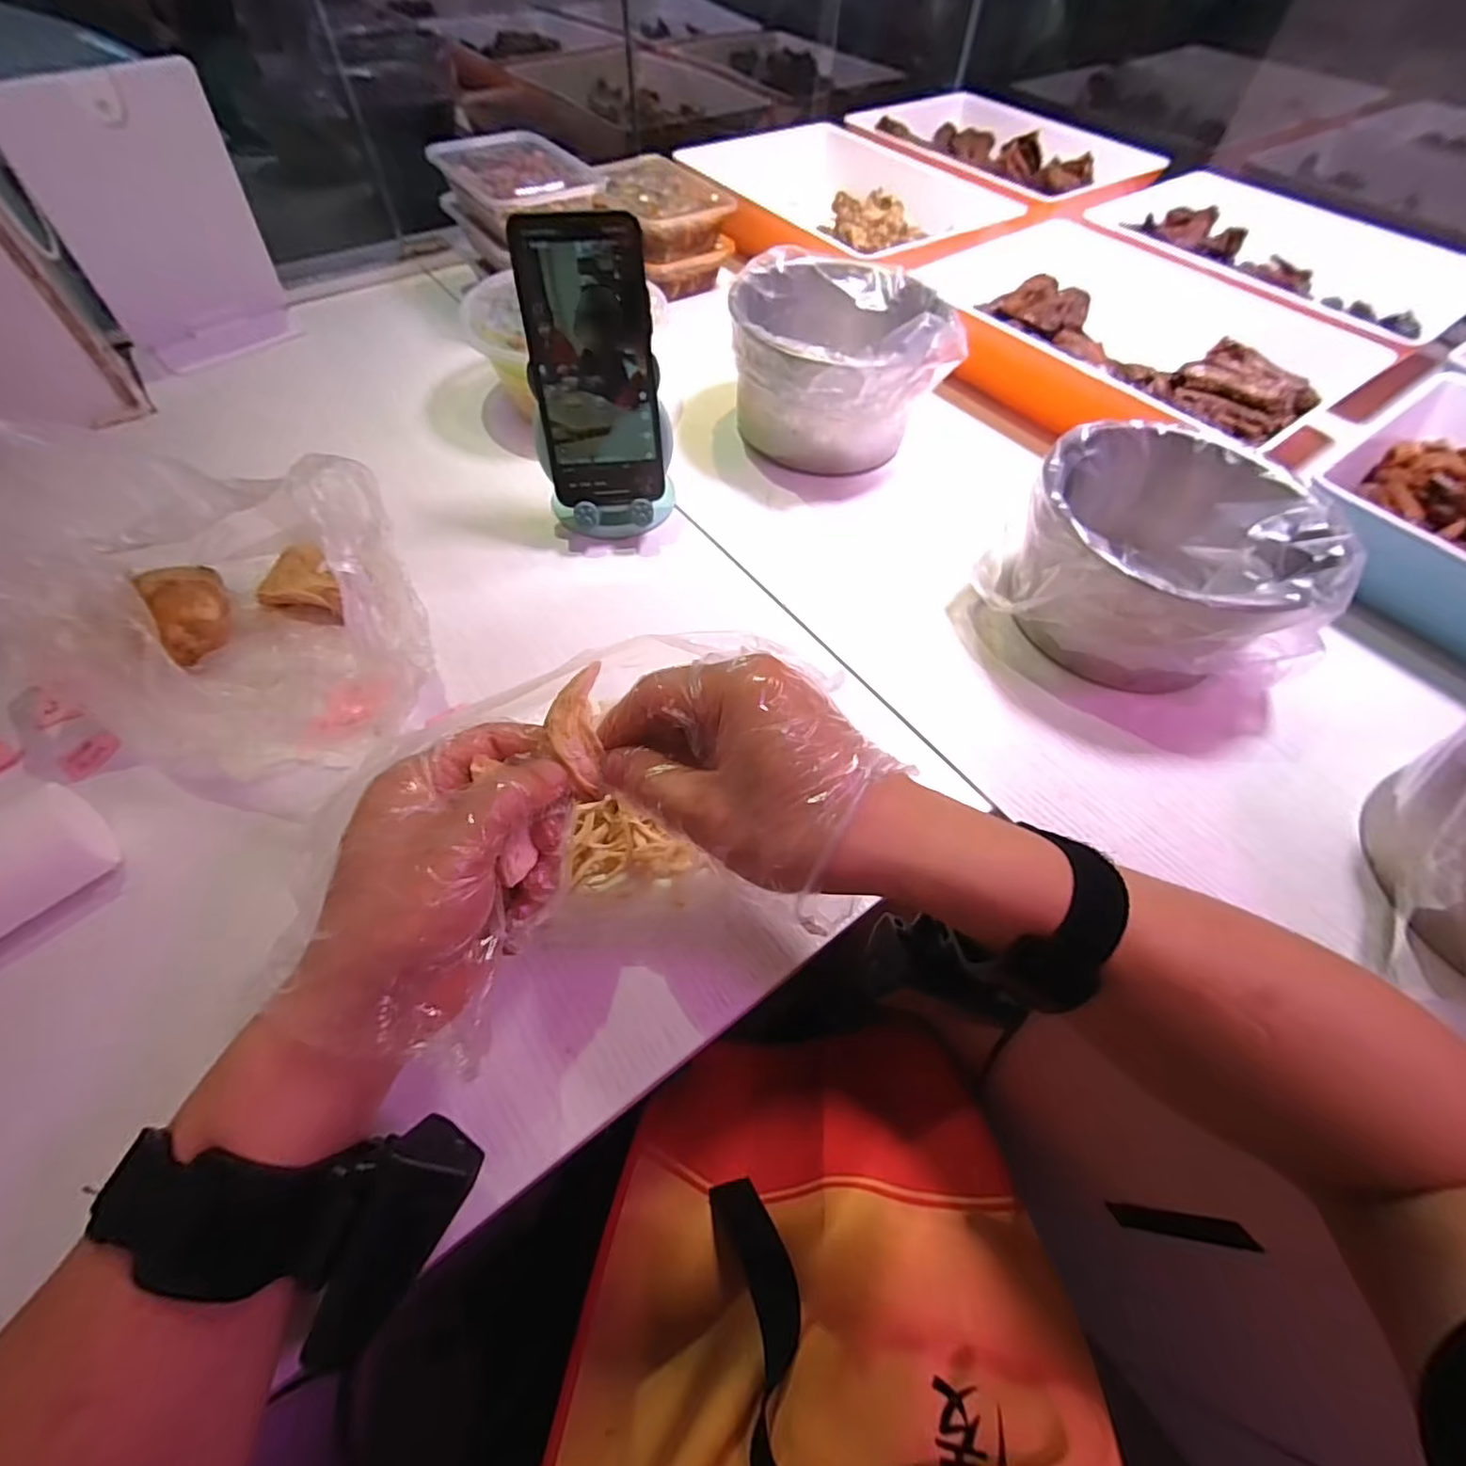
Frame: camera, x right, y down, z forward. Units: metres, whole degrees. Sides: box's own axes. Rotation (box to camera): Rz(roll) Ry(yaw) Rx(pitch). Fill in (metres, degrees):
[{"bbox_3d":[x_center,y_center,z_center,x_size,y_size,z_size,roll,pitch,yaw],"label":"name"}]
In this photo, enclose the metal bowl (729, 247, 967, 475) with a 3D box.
[{"bbox_3d":[0.084,-0.308,0.522,0.158,0.110,0.177,-7,57,-7],"label":"metal bowl"}]

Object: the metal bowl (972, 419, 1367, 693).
[{"bbox_3d":[0.280,-0.111,0.415,0.178,0.092,0.174,1,57,-2],"label":"metal bowl"}]

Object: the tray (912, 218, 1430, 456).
[{"bbox_3d":[0.369,-0.389,0.609,0.292,0.067,0.365,-25,62,-15],"label":"tray"}]

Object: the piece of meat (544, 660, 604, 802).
[{"bbox_3d":[-0.065,-0.001,0.262,0.021,0.010,0.052,-5,85,-4],"label":"piece of meat"}]

